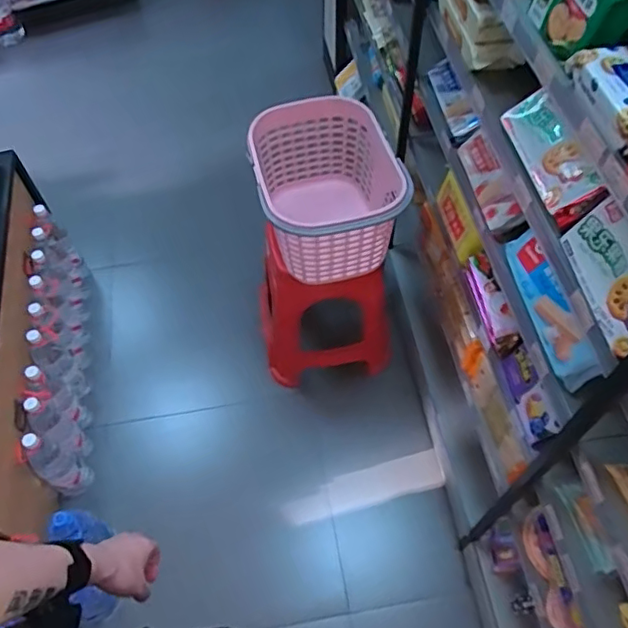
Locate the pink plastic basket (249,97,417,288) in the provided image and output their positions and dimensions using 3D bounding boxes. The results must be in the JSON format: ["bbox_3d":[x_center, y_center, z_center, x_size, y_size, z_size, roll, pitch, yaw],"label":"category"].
[{"bbox_3d":[0.037,-0.284,1.342,0.322,0.251,0.370,-7,57,-2],"label":"pink plastic basket"}]

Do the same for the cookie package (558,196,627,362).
[{"bbox_3d":[0.396,-0.048,0.728,0.050,0.097,0.194,9,52,-25],"label":"cookie package"}]

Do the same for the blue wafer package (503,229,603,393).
[{"bbox_3d":[0.373,-0.025,0.912,0.048,0.074,0.282,-9,57,-4],"label":"blue wafer package"}]

